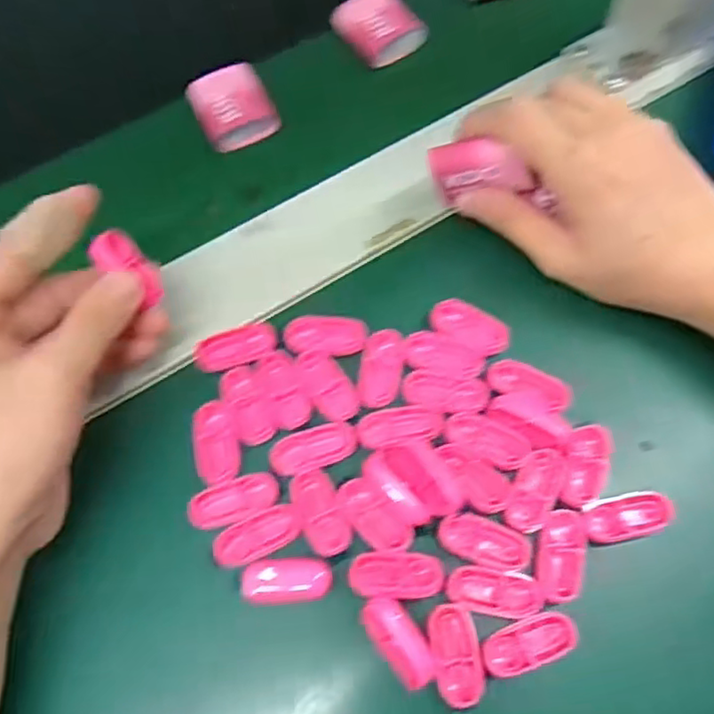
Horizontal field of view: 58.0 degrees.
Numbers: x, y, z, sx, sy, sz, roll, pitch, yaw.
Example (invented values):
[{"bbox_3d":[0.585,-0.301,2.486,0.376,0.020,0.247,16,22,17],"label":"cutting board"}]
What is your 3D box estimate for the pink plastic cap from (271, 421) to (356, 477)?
[{"bbox_3d":[-0.017,0.037,0.263,0.035,0.004,0.017,-18,76,-5],"label":"pink plastic cap"}]

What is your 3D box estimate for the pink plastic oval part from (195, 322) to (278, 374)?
[{"bbox_3d":[-0.053,-0.005,0.285,0.035,0.012,0.016,-20,76,-5],"label":"pink plastic oval part"}]

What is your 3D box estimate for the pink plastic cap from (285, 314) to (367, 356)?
[{"bbox_3d":[-0.014,-0.010,0.286,0.036,0.006,0.019,3,75,1],"label":"pink plastic cap"}]

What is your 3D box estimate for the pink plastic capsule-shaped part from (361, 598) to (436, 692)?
[{"bbox_3d":[0.016,0.102,0.232,0.015,0.007,0.033,-37,78,-9],"label":"pink plastic capsule-shaped part"}]

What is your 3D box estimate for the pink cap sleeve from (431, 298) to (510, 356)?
[{"bbox_3d":[0.050,-0.013,0.285,0.035,0.006,0.018,32,77,8],"label":"pink cap sleeve"}]

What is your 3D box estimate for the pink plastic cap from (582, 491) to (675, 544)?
[{"bbox_3d":[0.106,0.062,0.252,0.034,0.005,0.016,-10,75,-3],"label":"pink plastic cap"}]

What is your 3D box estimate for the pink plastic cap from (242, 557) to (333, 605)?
[{"bbox_3d":[-0.026,0.084,0.243,0.033,0.006,0.015,-3,75,-1],"label":"pink plastic cap"}]

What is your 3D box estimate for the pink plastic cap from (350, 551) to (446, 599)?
[{"bbox_3d":[0.015,0.082,0.243,0.034,0.005,0.017,1,75,0],"label":"pink plastic cap"}]

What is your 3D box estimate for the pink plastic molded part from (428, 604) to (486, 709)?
[{"bbox_3d":[0.036,0.108,0.233,0.017,0.005,0.033,-8,75,-2],"label":"pink plastic molded part"}]

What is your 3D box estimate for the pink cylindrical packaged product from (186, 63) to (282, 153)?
[{"bbox_3d":[-0.066,-0.135,0.343,0.038,0.014,0.045,-26,76,-7],"label":"pink cylindrical packaged product"}]

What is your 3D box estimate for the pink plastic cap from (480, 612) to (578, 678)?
[{"bbox_3d":[0.063,0.104,0.233,0.034,0.004,0.015,-22,76,-6],"label":"pink plastic cap"}]

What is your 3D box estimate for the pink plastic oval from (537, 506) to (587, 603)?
[{"bbox_3d":[0.079,0.076,0.247,0.017,0.005,0.034,10,75,3],"label":"pink plastic oval"}]

